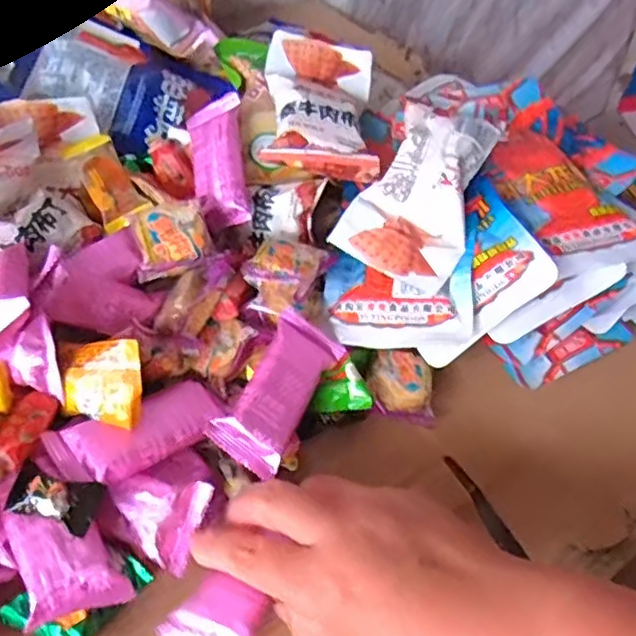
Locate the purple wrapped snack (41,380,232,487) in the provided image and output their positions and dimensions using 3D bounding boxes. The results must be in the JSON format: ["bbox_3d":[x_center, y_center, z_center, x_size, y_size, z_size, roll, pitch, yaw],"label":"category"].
[{"bbox_3d":[-0.091,0.061,0.329,0.089,0.019,0.041,-26,57,-22],"label":"purple wrapped snack"}]

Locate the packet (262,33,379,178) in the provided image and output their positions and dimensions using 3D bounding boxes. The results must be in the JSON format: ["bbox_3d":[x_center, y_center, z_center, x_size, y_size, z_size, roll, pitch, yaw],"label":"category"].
[{"bbox_3d":[0.002,-0.151,0.434,0.074,0.031,0.129,1,51,-2],"label":"packet"}]

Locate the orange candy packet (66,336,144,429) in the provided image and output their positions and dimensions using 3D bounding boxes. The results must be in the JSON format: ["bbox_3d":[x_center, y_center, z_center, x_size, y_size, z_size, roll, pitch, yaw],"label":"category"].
[{"bbox_3d":[-0.111,0.032,0.322,0.040,0.007,0.046,8,96,9],"label":"orange candy packet"}]

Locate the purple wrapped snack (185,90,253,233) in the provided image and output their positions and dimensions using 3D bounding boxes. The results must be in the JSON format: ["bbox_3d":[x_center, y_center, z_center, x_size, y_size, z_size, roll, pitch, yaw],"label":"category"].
[{"bbox_3d":[-0.069,-0.106,0.421,0.038,0.015,0.096,-19,68,20],"label":"purple wrapped snack"}]

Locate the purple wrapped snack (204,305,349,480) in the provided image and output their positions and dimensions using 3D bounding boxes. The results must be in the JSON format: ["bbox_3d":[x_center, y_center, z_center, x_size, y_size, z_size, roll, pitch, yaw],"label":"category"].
[{"bbox_3d":[-0.022,0.039,0.357,0.042,0.018,0.097,41,48,-9],"label":"purple wrapped snack"}]

